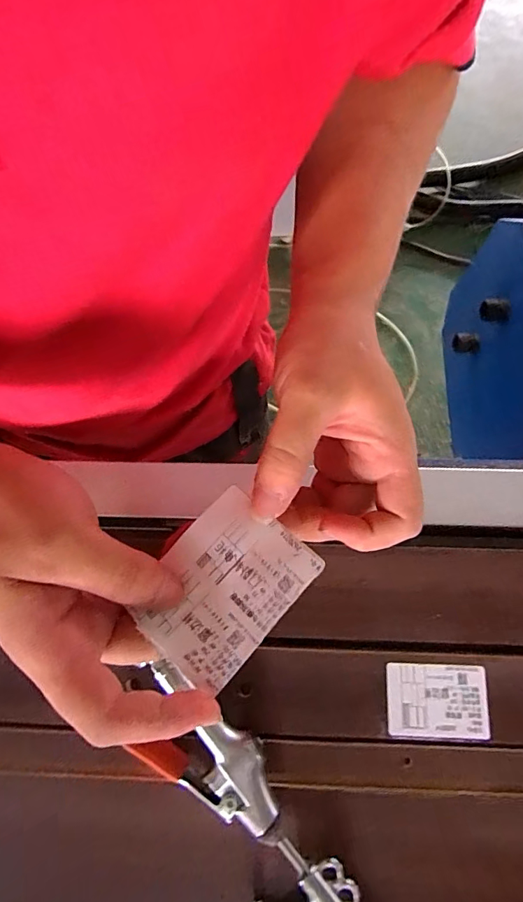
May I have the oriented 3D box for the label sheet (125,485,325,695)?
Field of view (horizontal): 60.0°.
[{"bbox_3d":[-0.018,0.060,0.206,0.058,0.009,0.074,41,79,11],"label":"label sheet"}]

